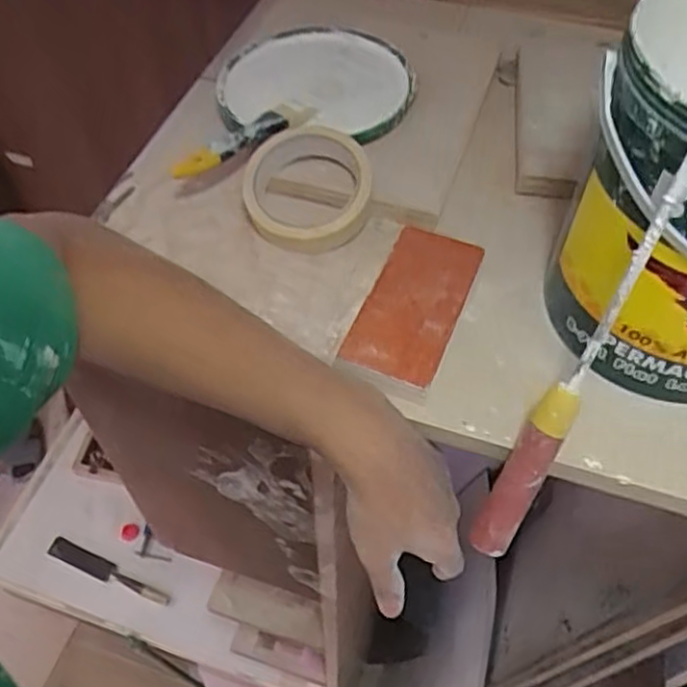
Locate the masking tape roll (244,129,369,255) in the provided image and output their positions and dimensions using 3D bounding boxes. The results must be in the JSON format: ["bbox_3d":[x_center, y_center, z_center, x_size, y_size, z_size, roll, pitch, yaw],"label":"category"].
[{"bbox_3d":[-0.026,-0.113,0.525,0.093,0.037,0.090,-2,78,8],"label":"masking tape roll"}]

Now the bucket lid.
[{"bbox_3d":[-0.022,-0.215,0.576,0.152,0.029,0.152,0,54,0],"label":"bucket lid"}]

